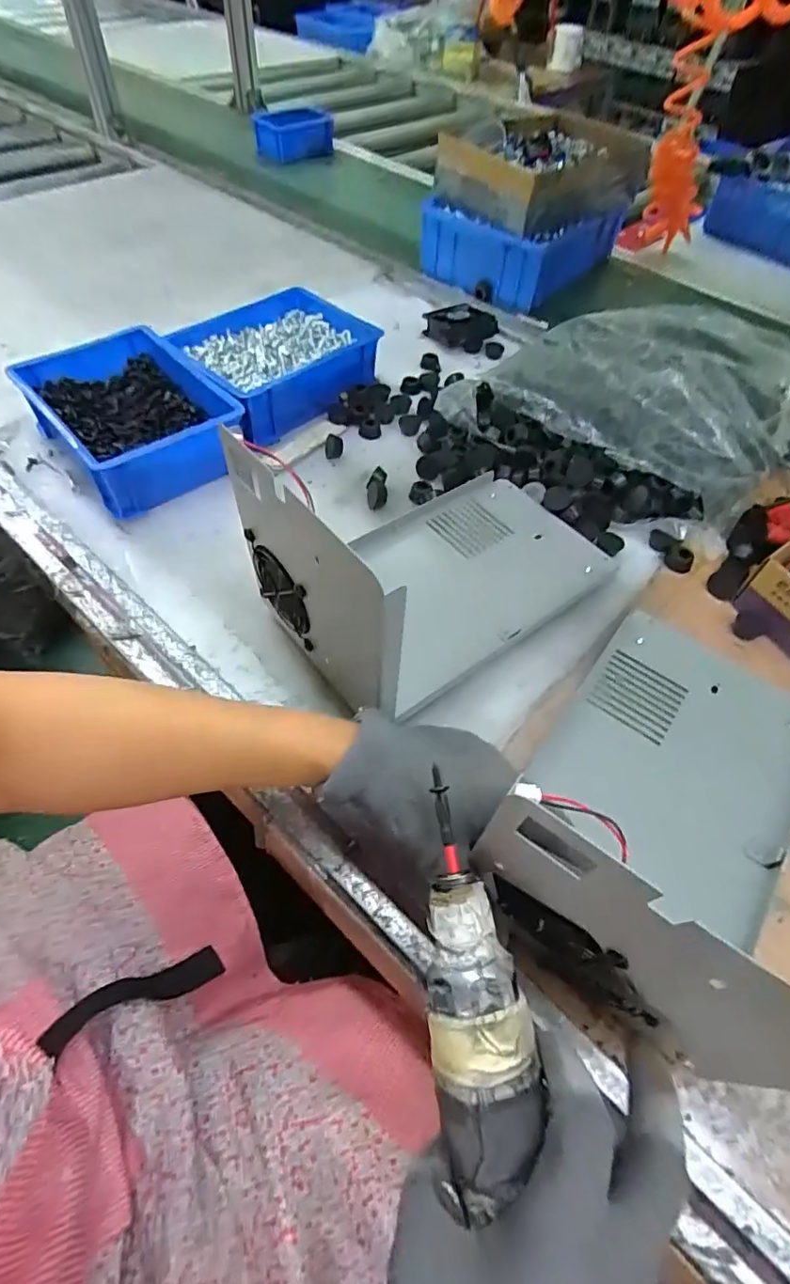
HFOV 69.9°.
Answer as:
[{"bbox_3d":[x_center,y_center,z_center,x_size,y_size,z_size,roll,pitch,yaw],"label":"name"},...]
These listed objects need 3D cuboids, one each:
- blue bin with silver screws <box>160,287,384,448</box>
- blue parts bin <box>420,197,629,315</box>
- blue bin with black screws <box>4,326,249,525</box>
[{"bbox_3d":[-0.130,-0.311,0.634,0.199,0.064,0.167,-38,65,-25],"label":"blue bin with silver screws"},{"bbox_3d":[0.192,-0.611,0.864,0.201,0.090,0.248,39,62,21],"label":"blue parts bin"},{"bbox_3d":[-0.259,-0.223,0.562,0.151,0.066,0.203,-36,64,-25],"label":"blue bin with black screws"}]

